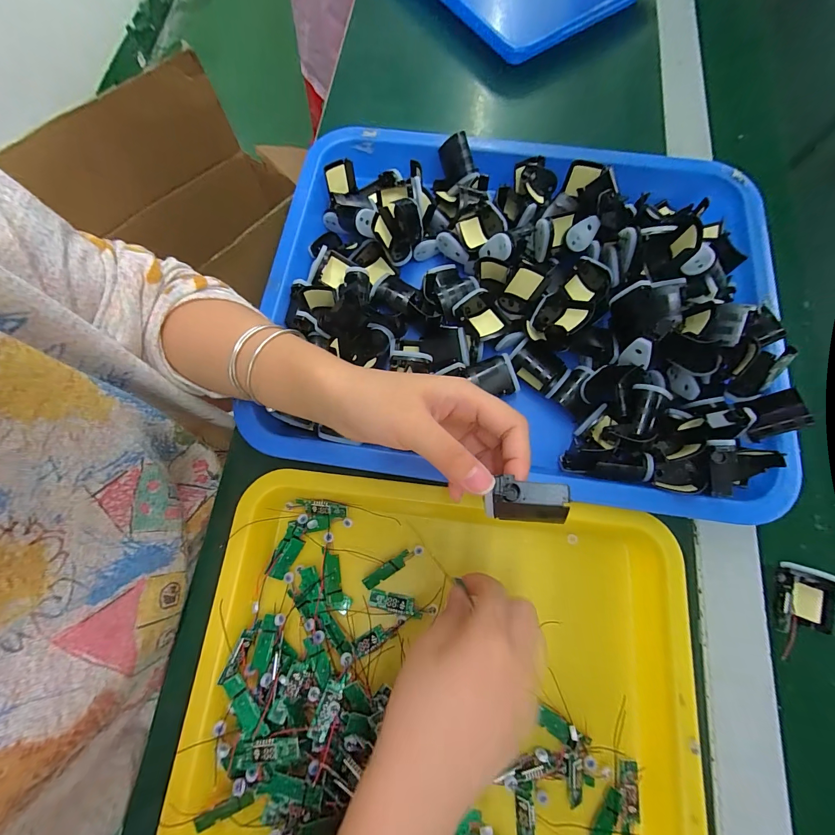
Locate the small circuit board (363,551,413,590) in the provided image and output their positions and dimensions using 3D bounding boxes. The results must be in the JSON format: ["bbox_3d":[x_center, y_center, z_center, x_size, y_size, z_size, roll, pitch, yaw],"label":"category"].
[{"bbox_3d":[-0.023,0.120,0.283,0.043,0.007,0.010,-33,77,-8],"label":"small circuit board"}]

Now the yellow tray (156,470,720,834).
[{"bbox_3d":[0.021,0.183,0.248,0.331,0.026,0.255,7,75,3],"label":"yellow tray"}]

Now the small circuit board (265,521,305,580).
[{"bbox_3d":[-0.103,0.105,0.281,0.016,0.005,0.042,20,76,6],"label":"small circuit board"}]

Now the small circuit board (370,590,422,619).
[{"bbox_3d":[-0.017,0.143,0.276,0.041,0.004,0.013,10,75,3],"label":"small circuit board"}]

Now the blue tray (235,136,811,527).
[{"bbox_3d":[0.087,-0.104,0.317,0.416,0.060,0.334,8,75,3],"label":"blue tray"}]

